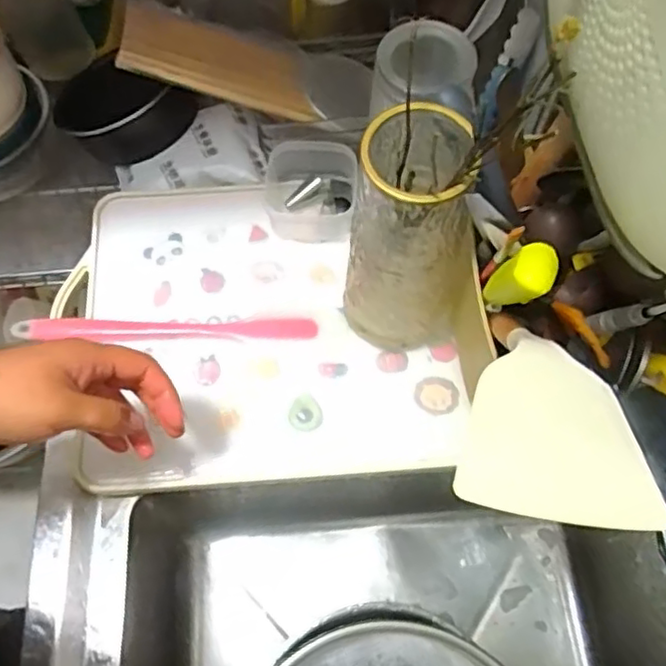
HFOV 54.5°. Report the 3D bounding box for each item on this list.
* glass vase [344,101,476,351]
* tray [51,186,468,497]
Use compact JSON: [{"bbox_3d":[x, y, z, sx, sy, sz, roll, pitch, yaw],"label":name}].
[{"bbox_3d":[0.055,-0.061,0.447,0.078,0.206,0.074,10,66,5],"label":"glass vase"},{"bbox_3d":[-0.065,-0.009,0.540,0.311,0.017,0.266,-5,66,-2],"label":"tray"}]

